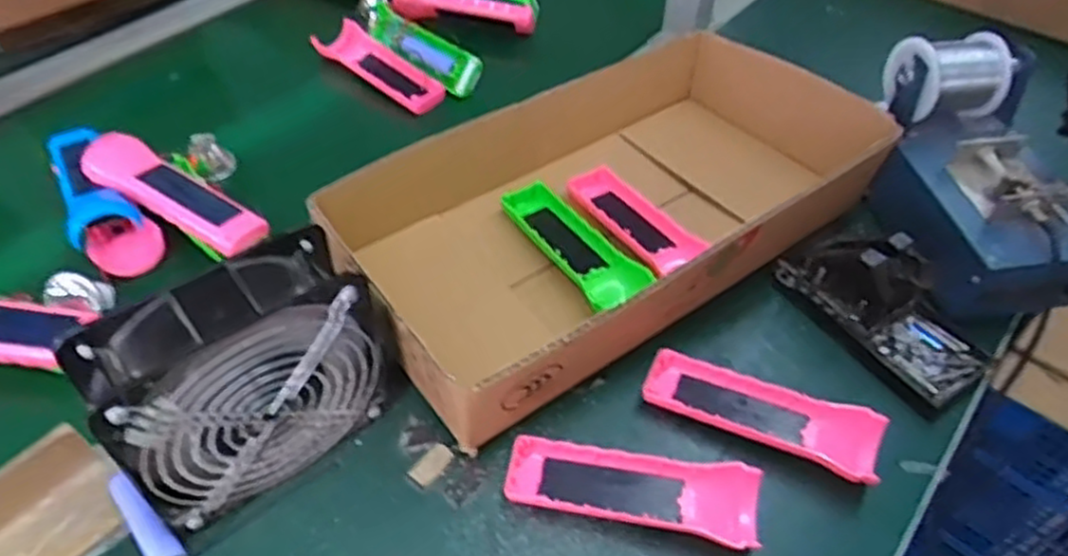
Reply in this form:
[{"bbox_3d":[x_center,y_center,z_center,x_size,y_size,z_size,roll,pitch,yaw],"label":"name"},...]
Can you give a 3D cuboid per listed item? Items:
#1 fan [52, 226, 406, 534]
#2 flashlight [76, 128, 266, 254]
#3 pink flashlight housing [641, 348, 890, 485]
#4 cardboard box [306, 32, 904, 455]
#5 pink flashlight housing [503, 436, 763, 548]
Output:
[{"bbox_3d":[-0.161,0.060,0.435,0.158,0.153,0.060,-30,57,-24],"label":"fan"},{"bbox_3d":[-0.291,-0.070,0.591,0.163,0.030,0.046,24,53,18],"label":"flashlight"},{"bbox_3d":[0.153,0.091,0.500,0.153,0.026,0.046,21,52,16],"label":"pink flashlight housing"},{"bbox_3d":[0.057,-0.063,0.589,0.417,0.085,0.240,-30,56,-24],"label":"cardboard box"},{"bbox_3d":[0.061,0.135,0.462,0.155,0.028,0.047,8,50,5],"label":"pink flashlight housing"}]

